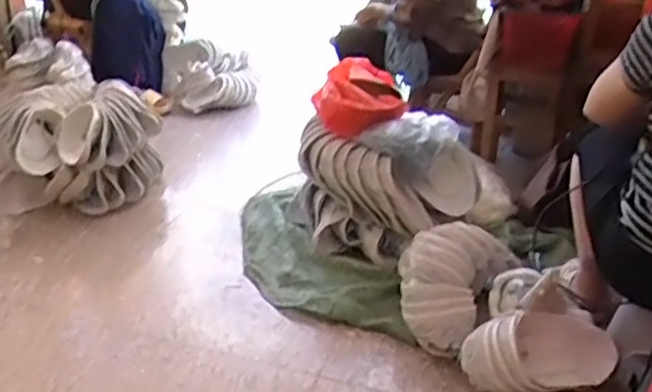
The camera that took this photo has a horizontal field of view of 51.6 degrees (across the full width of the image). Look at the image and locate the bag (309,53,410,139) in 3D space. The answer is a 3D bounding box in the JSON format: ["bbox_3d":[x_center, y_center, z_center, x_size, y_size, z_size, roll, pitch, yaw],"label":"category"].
[{"bbox_3d":[0.092,-0.267,1.790,0.237,0.153,0.257,4,24,3],"label":"bag"}]

